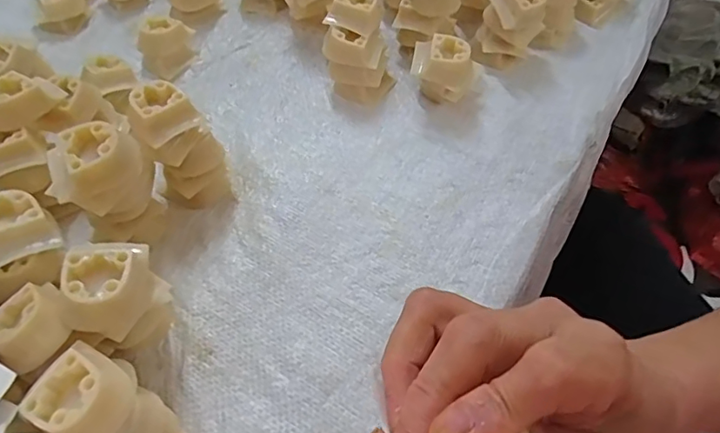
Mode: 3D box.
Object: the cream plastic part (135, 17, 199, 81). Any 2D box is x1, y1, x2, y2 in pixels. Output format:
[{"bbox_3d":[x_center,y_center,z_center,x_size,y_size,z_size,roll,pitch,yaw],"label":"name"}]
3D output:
[{"bbox_3d":[-0.164,-0.147,0.448,0.034,0.031,0.045,24,59,18],"label":"cream plastic part"}]

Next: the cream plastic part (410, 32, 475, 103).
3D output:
[{"bbox_3d":[0.063,-0.108,0.402,0.046,0.048,0.036,17,57,14],"label":"cream plastic part"}]

